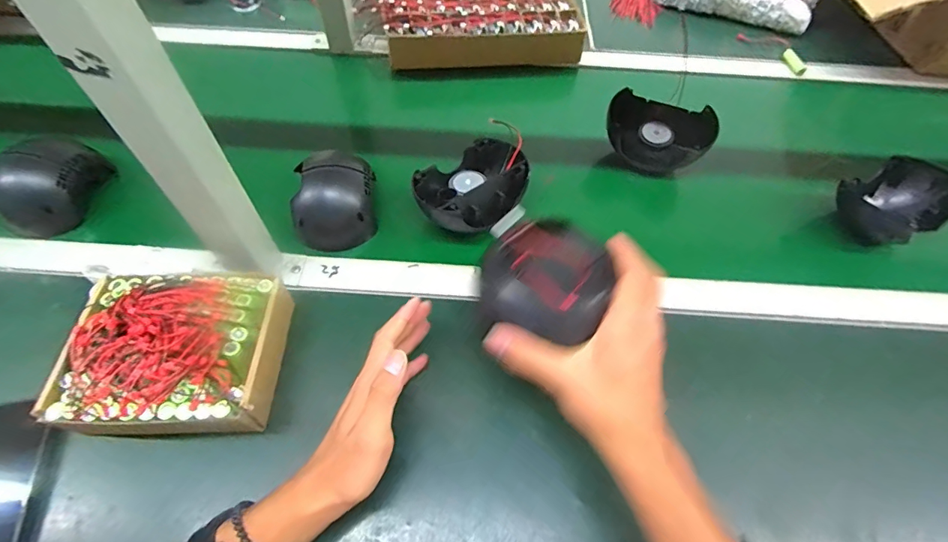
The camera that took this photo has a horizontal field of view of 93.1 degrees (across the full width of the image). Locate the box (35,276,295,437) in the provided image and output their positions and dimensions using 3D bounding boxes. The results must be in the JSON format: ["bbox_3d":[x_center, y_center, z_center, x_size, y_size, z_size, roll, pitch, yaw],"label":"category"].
[{"bbox_3d":[-0.259,0.070,0.399,0.176,0.074,0.145,1,57,-1],"label":"box"}]

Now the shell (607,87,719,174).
[{"bbox_3d":[0.231,-0.174,0.571,0.129,0.053,0.073,22,60,12],"label":"shell"}]

